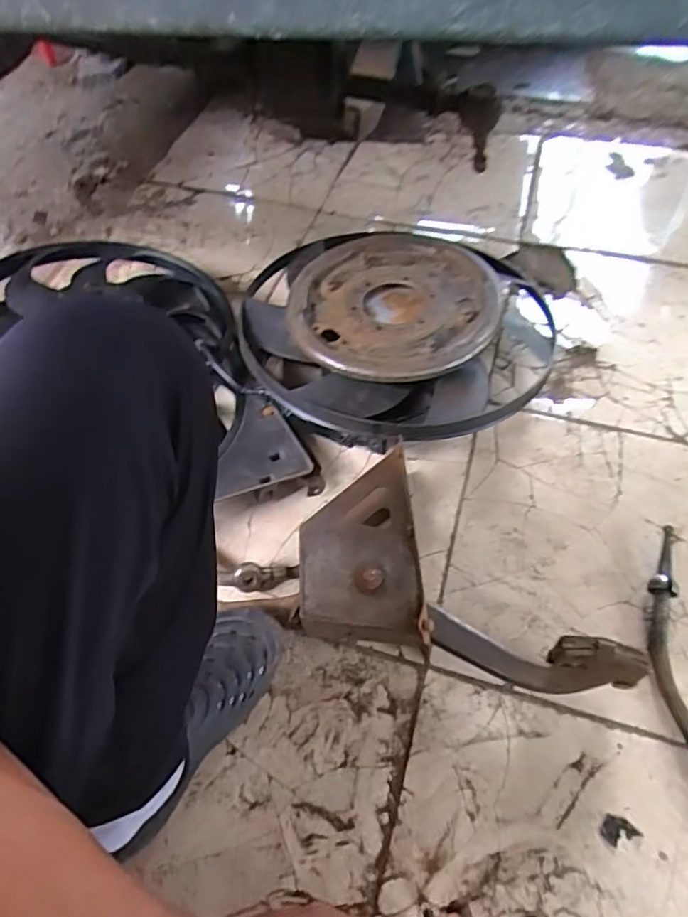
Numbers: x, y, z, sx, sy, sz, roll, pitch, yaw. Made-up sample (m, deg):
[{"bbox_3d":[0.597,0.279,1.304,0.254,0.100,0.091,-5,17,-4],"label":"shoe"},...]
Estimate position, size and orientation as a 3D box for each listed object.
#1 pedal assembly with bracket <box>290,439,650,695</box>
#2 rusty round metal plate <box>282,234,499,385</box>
[{"bbox_3d":[0.133,0.127,0.635,0.367,0.102,0.221,12,57,10],"label":"pedal assembly with bracket"},{"bbox_3d":[0.068,-0.226,0.776,0.287,0.047,0.283,-1,56,1],"label":"rusty round metal plate"}]

